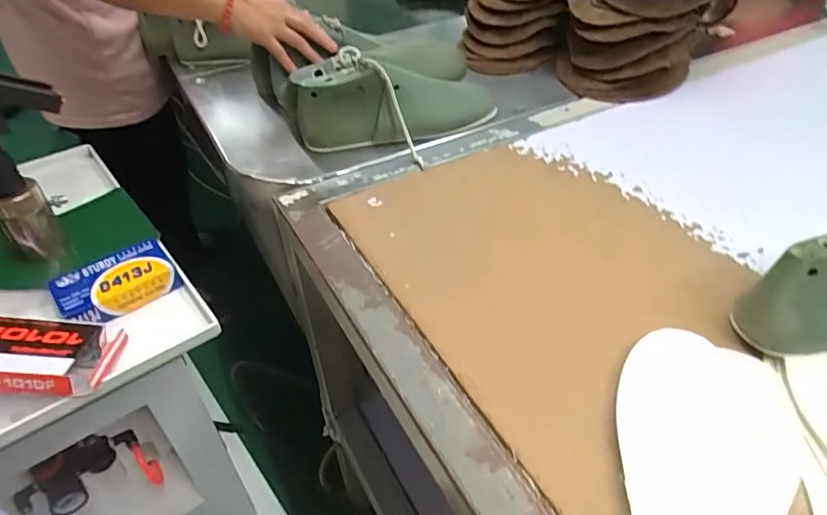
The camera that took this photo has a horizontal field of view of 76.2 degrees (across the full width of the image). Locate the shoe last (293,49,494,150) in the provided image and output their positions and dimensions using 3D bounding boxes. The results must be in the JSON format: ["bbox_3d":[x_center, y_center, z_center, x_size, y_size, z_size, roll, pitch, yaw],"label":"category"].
[{"bbox_3d":[-0.022,-0.203,0.655,0.258,0.086,0.073,-9,42,-8],"label":"shoe last"}]

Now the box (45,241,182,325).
[{"bbox_3d":[-0.332,0.030,0.592,0.118,0.037,0.071,-30,49,-27],"label":"box"}]

